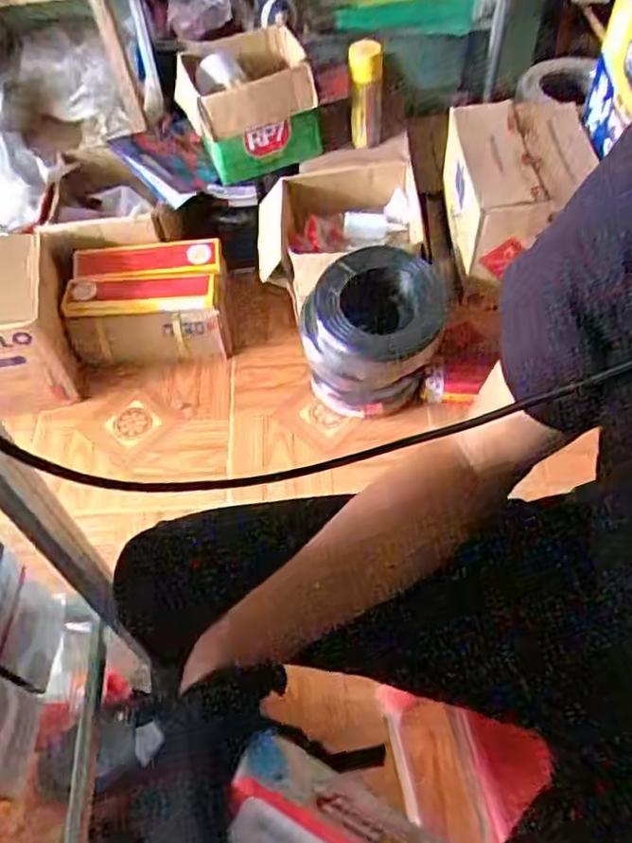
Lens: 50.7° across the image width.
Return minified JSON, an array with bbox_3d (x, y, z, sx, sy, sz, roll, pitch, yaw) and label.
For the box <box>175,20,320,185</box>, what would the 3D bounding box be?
[{"bbox_3d":[-0.140,-0.657,1.394,0.268,0.215,0.261,-23,57,-13],"label":"box"}]

